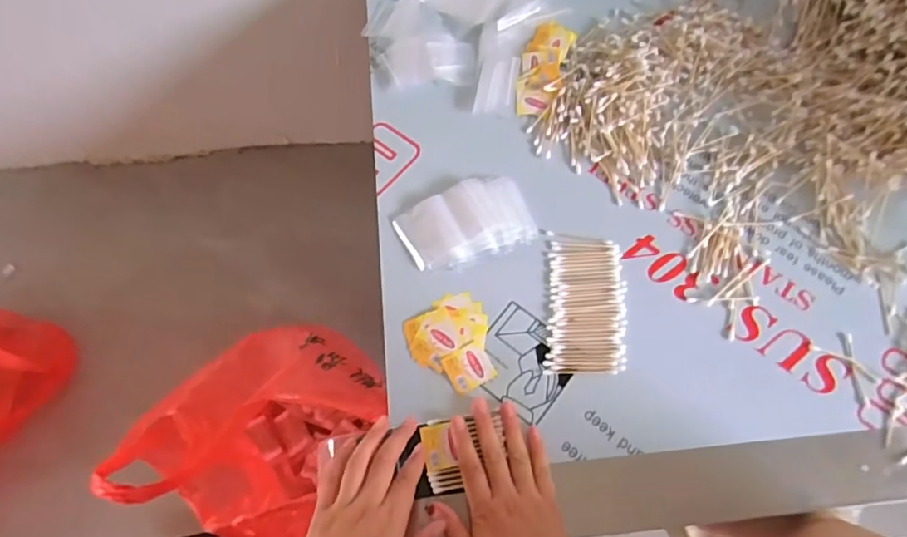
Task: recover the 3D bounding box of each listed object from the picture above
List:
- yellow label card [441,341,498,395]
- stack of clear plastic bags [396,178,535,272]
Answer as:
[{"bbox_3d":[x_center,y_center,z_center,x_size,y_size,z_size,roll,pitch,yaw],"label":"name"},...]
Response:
[{"bbox_3d":[0.016,0.095,0.522,0.044,0.004,0.039,-24,75,-12],"label":"yellow label card"},{"bbox_3d":[0.014,-0.051,0.580,0.137,0.014,0.089,-22,69,-9],"label":"stack of clear plastic bags"}]

